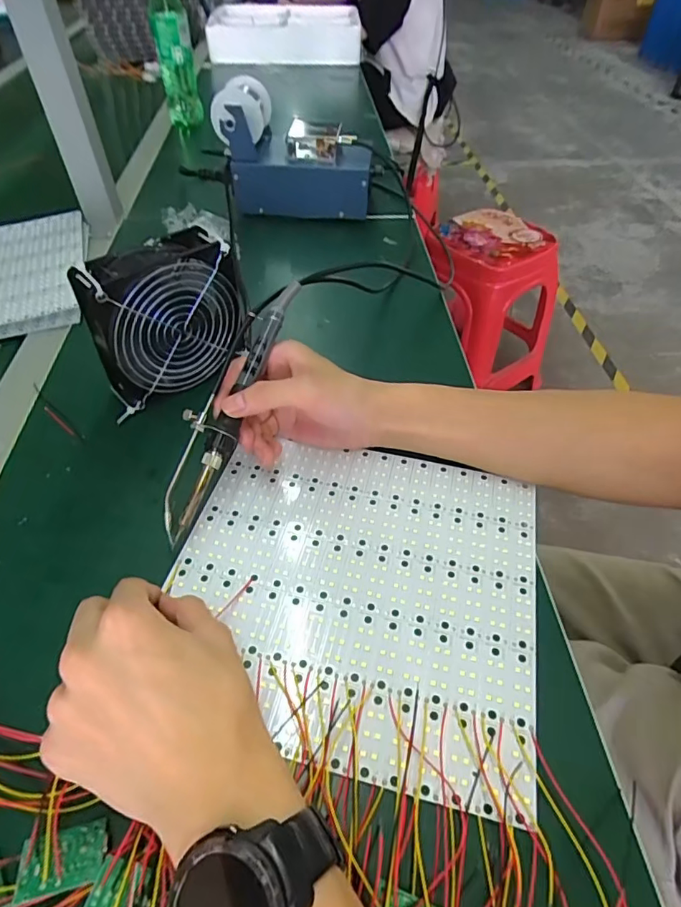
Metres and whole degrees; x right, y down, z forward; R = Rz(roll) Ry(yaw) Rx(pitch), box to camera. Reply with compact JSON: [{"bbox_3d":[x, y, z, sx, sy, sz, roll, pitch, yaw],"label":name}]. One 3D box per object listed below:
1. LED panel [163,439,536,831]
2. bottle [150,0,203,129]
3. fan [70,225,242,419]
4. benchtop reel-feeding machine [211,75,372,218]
[{"bbox_3d":[0.009,0.083,0.344,0.233,0.005,0.219,12,49,8],"label":"LED panel"},{"bbox_3d":[-0.272,-0.670,0.846,0.058,0.246,0.054,-11,49,-12],"label":"bottle"},{"bbox_3d":[-0.143,-0.109,0.430,0.120,0.117,0.055,-32,57,-27],"label":"fan"},{"bbox_3d":[-0.058,-0.391,0.677,0.191,0.140,0.102,4,48,1],"label":"benchtop reel-feeding machine"}]

